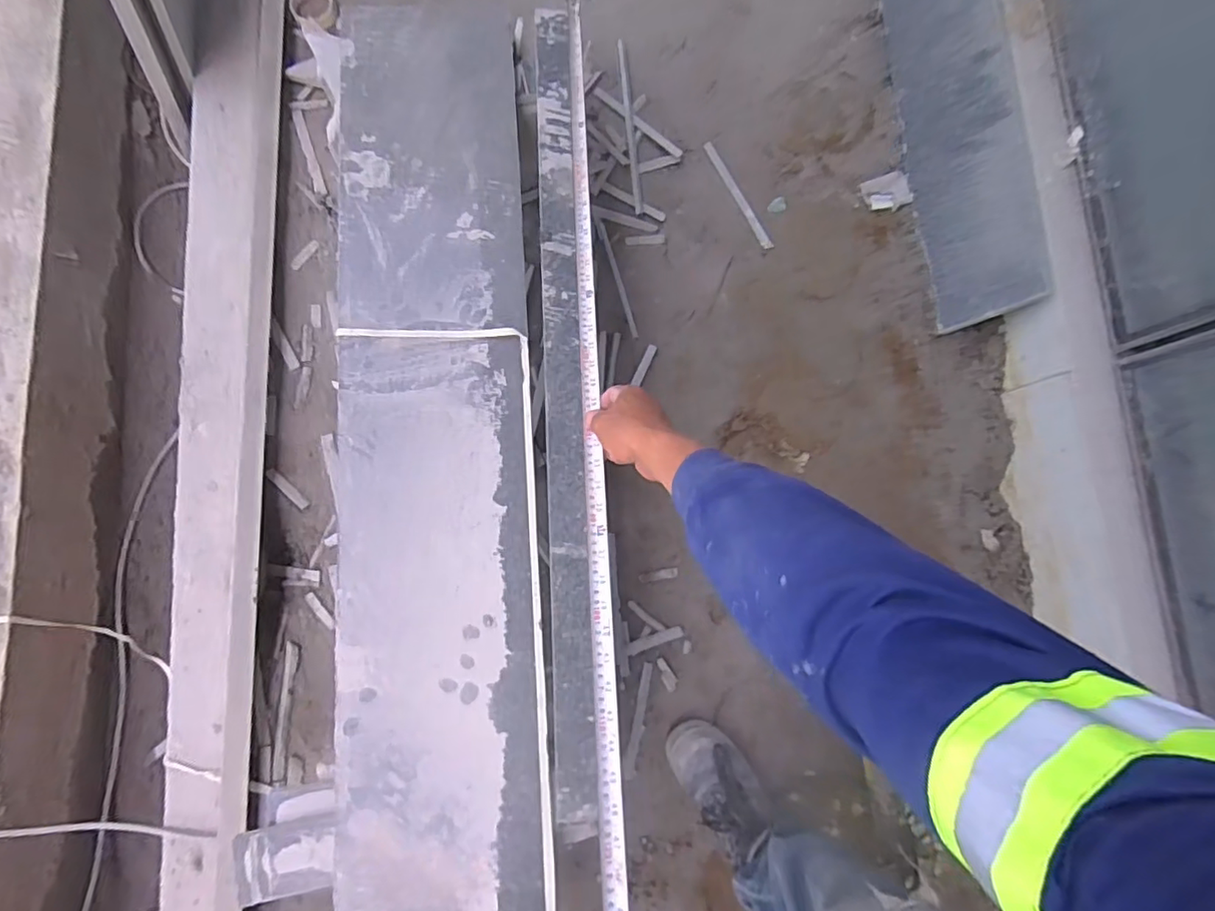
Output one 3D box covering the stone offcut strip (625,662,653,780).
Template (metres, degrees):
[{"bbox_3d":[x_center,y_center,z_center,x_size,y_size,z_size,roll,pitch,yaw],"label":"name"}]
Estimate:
[{"bbox_3d":[0.056,0.459,1.004,0.020,0.012,0.190,13,81,-2],"label":"stone offcut strip"}]

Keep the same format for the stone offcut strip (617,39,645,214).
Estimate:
[{"bbox_3d":[0.047,-0.668,1.177,0.019,0.013,0.381,-5,82,-4],"label":"stone offcut strip"}]

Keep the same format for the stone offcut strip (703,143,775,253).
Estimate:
[{"bbox_3d":[0.267,-0.533,1.187,0.023,0.009,0.258,-26,84,-7],"label":"stone offcut strip"}]

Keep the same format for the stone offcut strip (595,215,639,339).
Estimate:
[{"bbox_3d":[0.019,-0.349,1.126,0.015,0.006,0.251,-16,83,-6],"label":"stone offcut strip"}]

